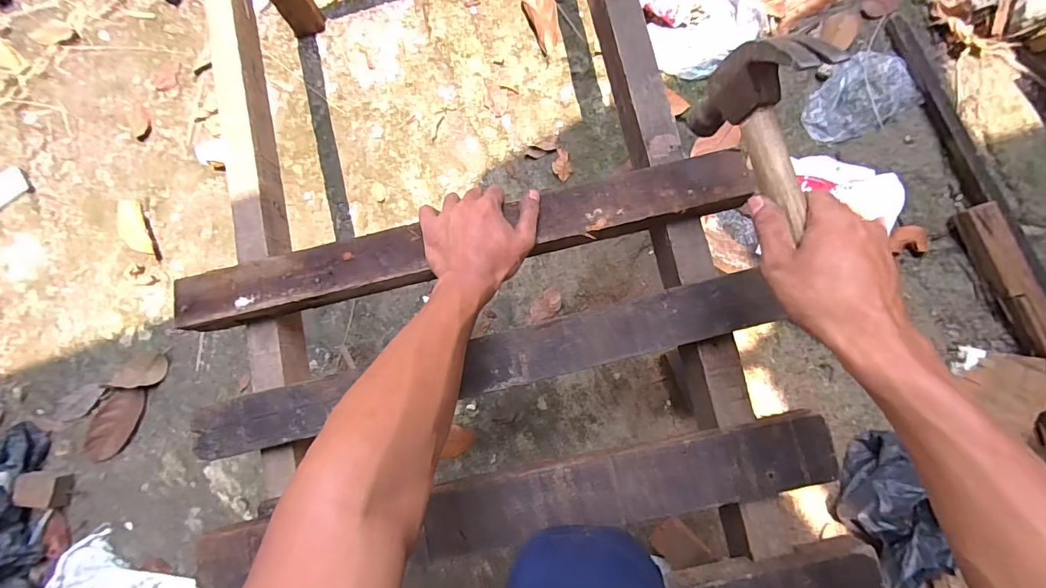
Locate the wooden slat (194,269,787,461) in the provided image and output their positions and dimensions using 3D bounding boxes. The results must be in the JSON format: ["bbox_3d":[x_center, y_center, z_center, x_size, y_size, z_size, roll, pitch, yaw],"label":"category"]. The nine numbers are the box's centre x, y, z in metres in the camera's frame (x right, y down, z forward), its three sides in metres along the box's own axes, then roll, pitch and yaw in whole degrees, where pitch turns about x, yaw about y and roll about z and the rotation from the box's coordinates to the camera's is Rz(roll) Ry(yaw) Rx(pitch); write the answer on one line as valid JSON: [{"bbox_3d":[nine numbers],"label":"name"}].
[{"bbox_3d":[-0.046,0.077,0.465,0.596,0.030,0.055,-14,81,2],"label":"wooden slat"}]

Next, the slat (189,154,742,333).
[{"bbox_3d":[-0.068,-0.055,0.487,0.621,0.025,0.059,-12,81,2],"label":"slat"}]

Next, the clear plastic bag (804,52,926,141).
[{"bbox_3d":[0.598,-0.352,0.810,0.192,0.019,0.130,-31,81,-1],"label":"clear plastic bag"}]

